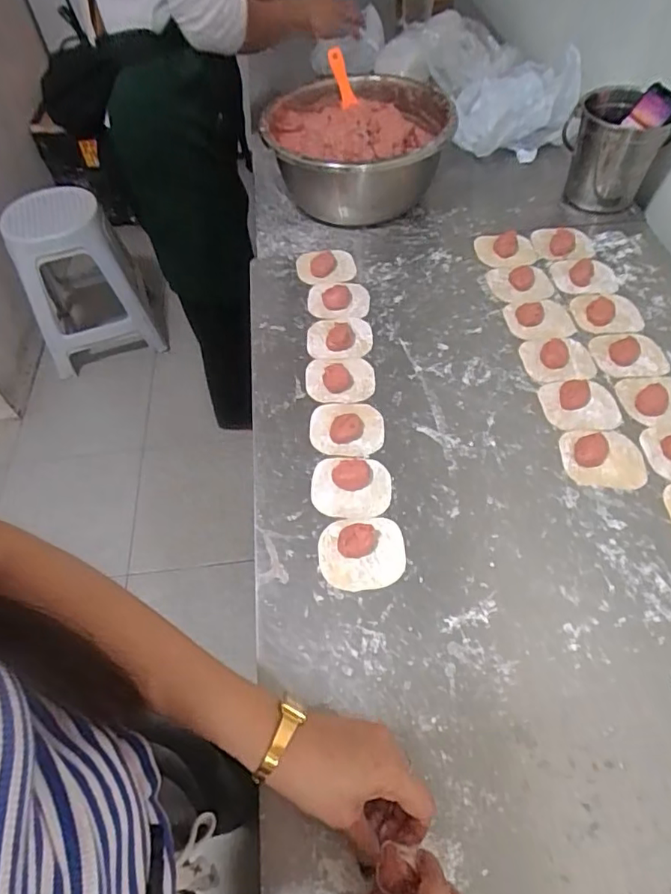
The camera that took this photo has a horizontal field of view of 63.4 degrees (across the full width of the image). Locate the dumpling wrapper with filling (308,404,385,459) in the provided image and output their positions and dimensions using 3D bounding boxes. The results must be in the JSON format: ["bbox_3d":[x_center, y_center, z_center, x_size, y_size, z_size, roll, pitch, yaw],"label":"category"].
[{"bbox_3d":[0.012,-0.025,0.618,0.082,0.018,0.071,-2,56,3],"label":"dumpling wrapper with filling"}]

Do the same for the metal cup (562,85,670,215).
[{"bbox_3d":[0.403,-0.435,0.808,0.111,0.139,0.111,-2,56,3],"label":"metal cup"}]

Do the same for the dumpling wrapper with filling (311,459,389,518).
[{"bbox_3d":[0.016,0.038,0.574,0.082,0.023,0.071,0,56,4],"label":"dumpling wrapper with filling"}]

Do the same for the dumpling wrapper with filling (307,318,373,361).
[{"bbox_3d":[0.005,-0.145,0.707,0.084,0.021,0.072,-2,56,3],"label":"dumpling wrapper with filling"}]

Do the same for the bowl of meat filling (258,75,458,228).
[{"bbox_3d":[0.032,-0.452,0.855,0.277,0.143,0.262,-2,56,3],"label":"bowl of meat filling"}]

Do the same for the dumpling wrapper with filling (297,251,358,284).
[{"bbox_3d":[-0.015,-0.262,0.792,0.087,0.017,0.069,2,56,5],"label":"dumpling wrapper with filling"}]

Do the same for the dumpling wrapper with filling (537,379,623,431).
[{"bbox_3d":[0.284,-0.051,0.627,0.085,0.014,0.071,-1,56,3],"label":"dumpling wrapper with filling"}]

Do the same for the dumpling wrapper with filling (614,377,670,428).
[{"bbox_3d":[0.376,-0.055,0.624,0.087,0.013,0.074,-2,56,3],"label":"dumpling wrapper with filling"}]

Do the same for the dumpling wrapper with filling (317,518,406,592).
[{"bbox_3d":[0.025,0.098,0.527,0.083,0.029,0.073,-4,55,1],"label":"dumpling wrapper with filling"}]

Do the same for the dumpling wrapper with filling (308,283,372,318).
[{"bbox_3d":[0.004,-0.206,0.755,0.085,0.018,0.074,-2,56,3],"label":"dumpling wrapper with filling"}]

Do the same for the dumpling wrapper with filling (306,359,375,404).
[{"bbox_3d":[0.006,-0.085,0.668,0.084,0.013,0.071,-1,56,3],"label":"dumpling wrapper with filling"}]

